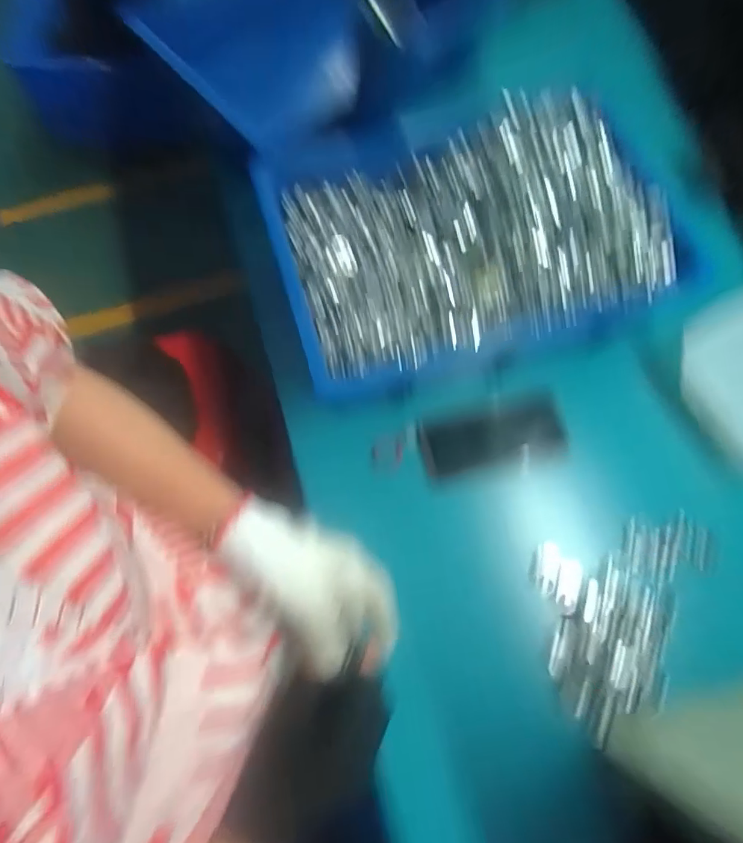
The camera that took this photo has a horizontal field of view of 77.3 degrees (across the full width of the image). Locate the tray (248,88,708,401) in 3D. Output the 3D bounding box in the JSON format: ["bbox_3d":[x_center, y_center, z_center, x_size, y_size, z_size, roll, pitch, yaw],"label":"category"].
[{"bbox_3d":[0.106,-0.237,0.559,0.437,0.089,0.330,-18,70,-4],"label":"tray"}]

